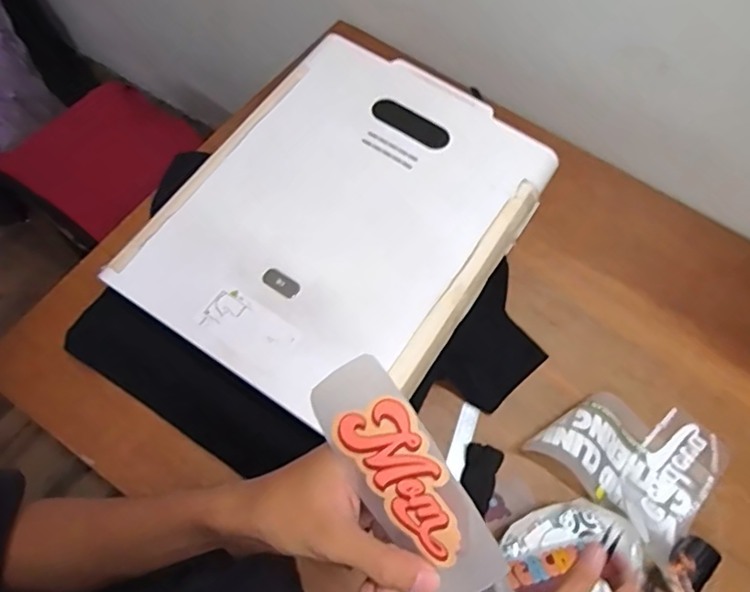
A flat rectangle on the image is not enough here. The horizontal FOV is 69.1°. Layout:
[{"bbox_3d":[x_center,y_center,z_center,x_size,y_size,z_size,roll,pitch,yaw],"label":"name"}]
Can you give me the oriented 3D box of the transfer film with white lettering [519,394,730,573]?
[{"bbox_3d":[0.369,0.215,0.766,0.231,0.067,0.216,41,71,16],"label":"transfer film with white lettering"}]

